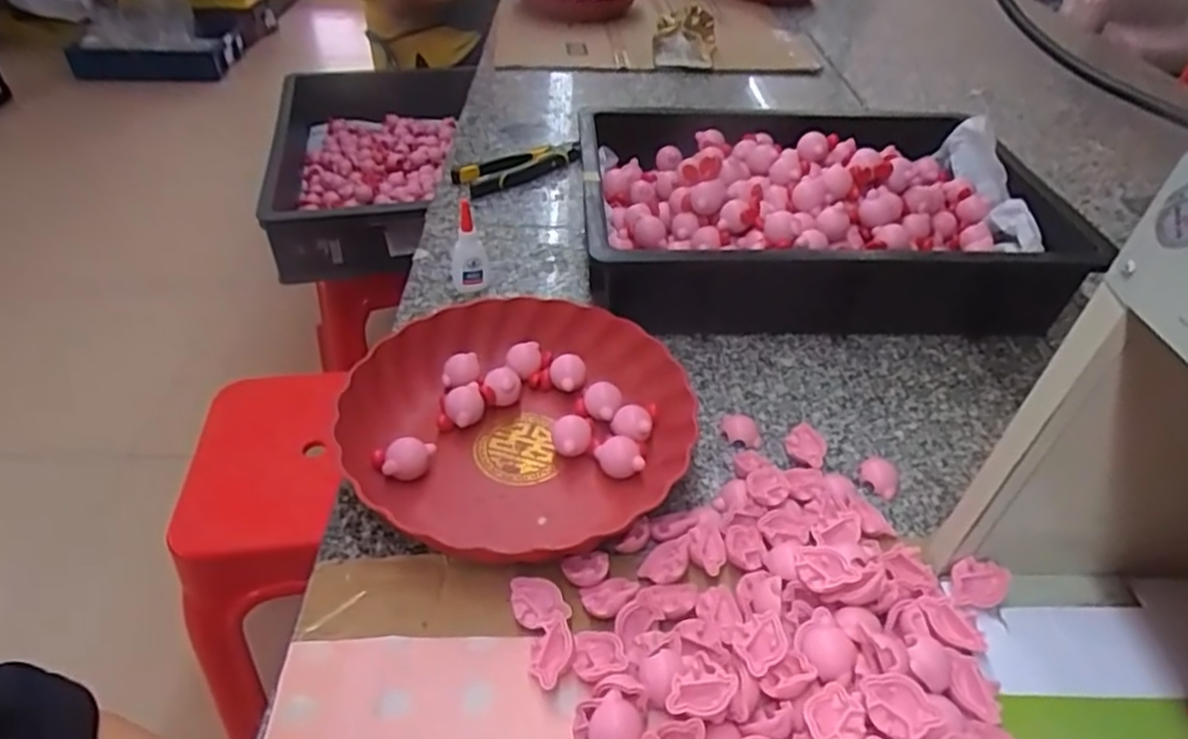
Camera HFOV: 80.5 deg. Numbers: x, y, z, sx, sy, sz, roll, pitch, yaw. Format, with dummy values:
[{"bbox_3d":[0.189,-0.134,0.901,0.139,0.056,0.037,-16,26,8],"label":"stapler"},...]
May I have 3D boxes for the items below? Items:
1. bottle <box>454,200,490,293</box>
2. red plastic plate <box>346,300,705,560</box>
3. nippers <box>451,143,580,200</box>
[{"bbox_3d":[-0.116,-0.113,0.646,0.033,0.076,0.022,-3,39,-7],"label":"bottle"},{"bbox_3d":[-0.050,0.035,0.510,0.234,0.058,0.230,2,39,-1],"label":"red plastic plate"},{"bbox_3d":[-0.089,-0.249,0.856,0.161,0.027,0.058,-23,46,-28],"label":"nippers"}]

